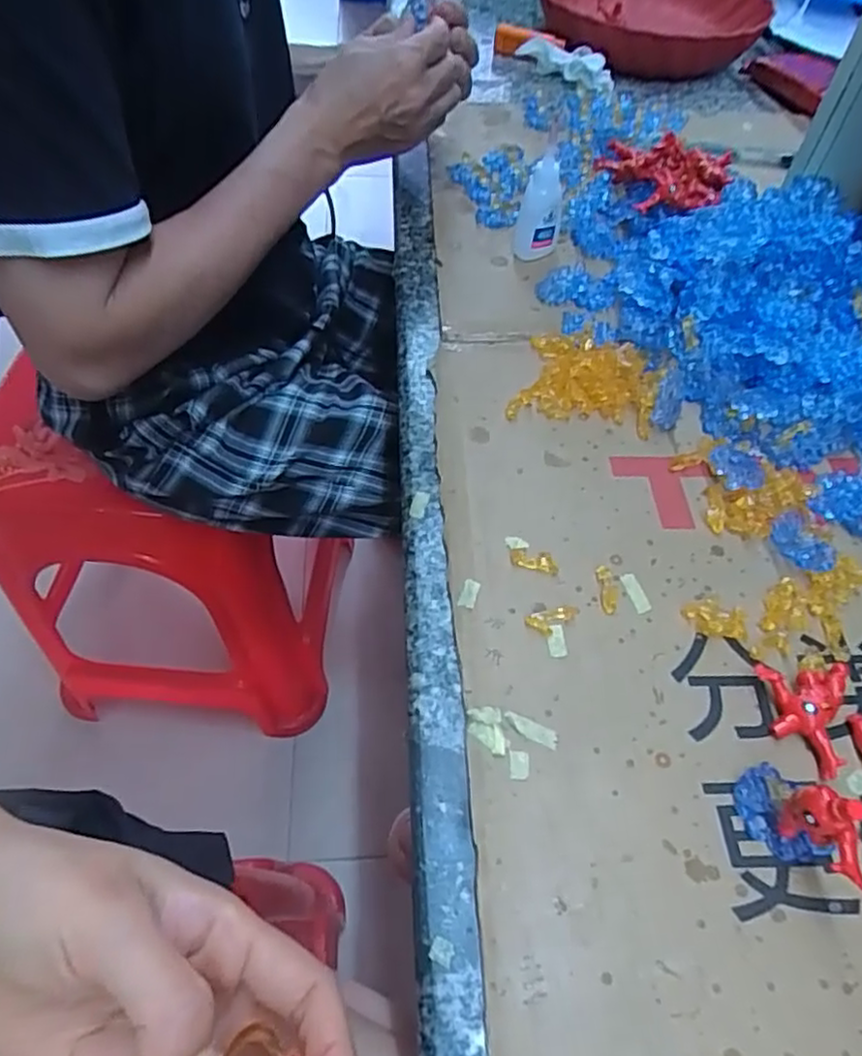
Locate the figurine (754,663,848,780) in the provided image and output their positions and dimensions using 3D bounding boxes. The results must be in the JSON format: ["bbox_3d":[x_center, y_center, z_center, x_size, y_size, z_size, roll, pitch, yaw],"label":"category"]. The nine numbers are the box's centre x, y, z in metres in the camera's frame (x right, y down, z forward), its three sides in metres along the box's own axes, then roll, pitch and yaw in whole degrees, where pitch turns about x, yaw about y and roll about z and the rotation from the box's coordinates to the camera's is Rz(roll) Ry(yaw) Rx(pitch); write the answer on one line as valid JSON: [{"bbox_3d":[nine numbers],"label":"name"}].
[{"bbox_3d":[0.163,0.082,0.285,0.036,0.014,0.046,4,55,0],"label":"figurine"}]

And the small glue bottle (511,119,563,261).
[{"bbox_3d":[0.075,-0.223,0.450,0.026,0.077,0.019,-31,62,-22],"label":"small glue bottle"}]

